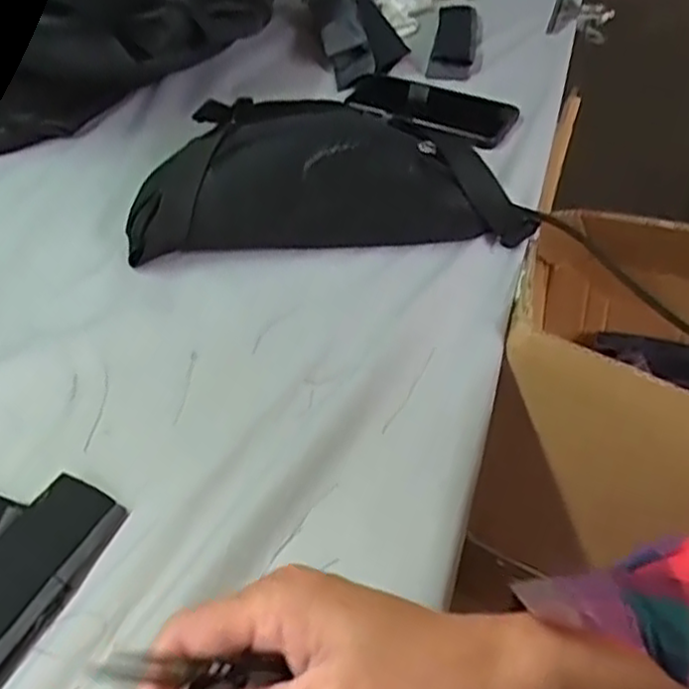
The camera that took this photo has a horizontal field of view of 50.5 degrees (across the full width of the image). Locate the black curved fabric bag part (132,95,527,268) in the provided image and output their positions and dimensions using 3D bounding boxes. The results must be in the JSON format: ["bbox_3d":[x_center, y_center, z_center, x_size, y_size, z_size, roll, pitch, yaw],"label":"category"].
[{"bbox_3d":[-0.016,-0.133,0.574,0.300,0.073,0.117,-1,45,-1],"label":"black curved fabric bag part"}]

